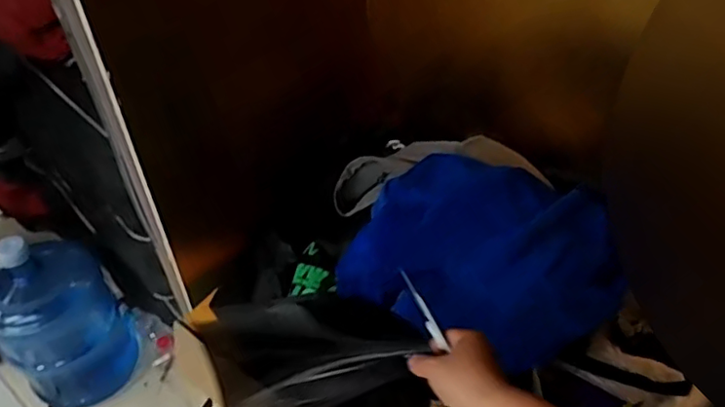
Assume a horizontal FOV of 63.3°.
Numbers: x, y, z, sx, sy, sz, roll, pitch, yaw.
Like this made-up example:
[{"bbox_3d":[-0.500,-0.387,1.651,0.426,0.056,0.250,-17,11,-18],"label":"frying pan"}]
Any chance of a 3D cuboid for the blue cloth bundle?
[{"bbox_3d":[0.207,0.075,0.958,0.407,0.156,0.330,18,49,17],"label":"blue cloth bundle"}]

